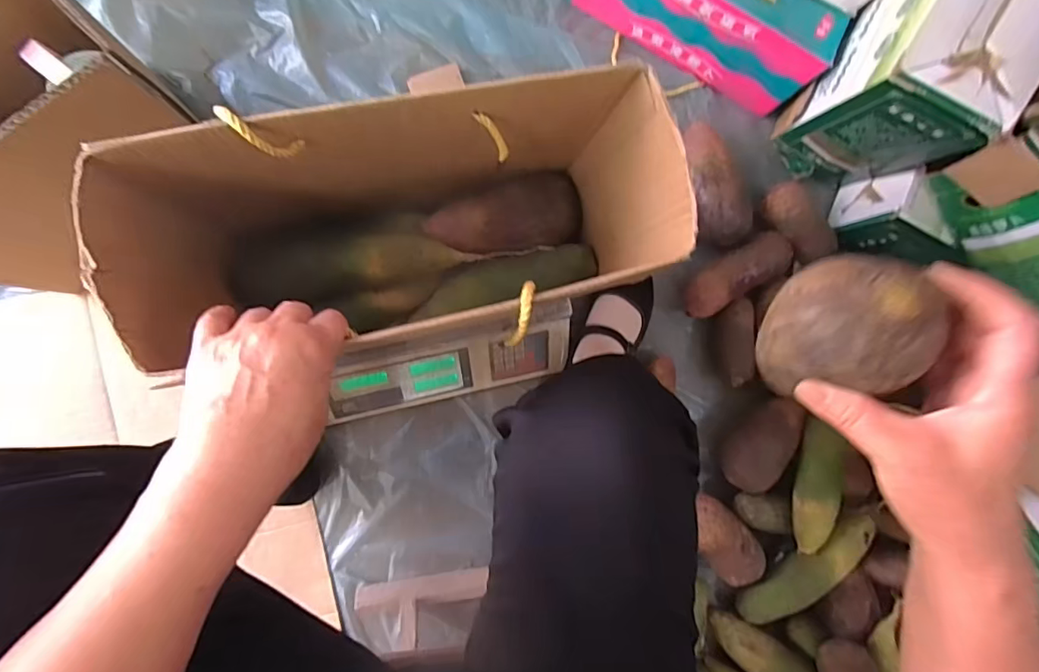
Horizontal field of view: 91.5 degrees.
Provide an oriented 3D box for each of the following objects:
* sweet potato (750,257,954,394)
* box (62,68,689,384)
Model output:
[{"bbox_3d":[0.166,-0.005,0.263,0.058,0.059,0.068,-12,90,-8],"label":"sweet potato"},{"bbox_3d":[-0.080,-0.078,0.425,0.366,0.215,0.153,-13,90,-8],"label":"box"}]

